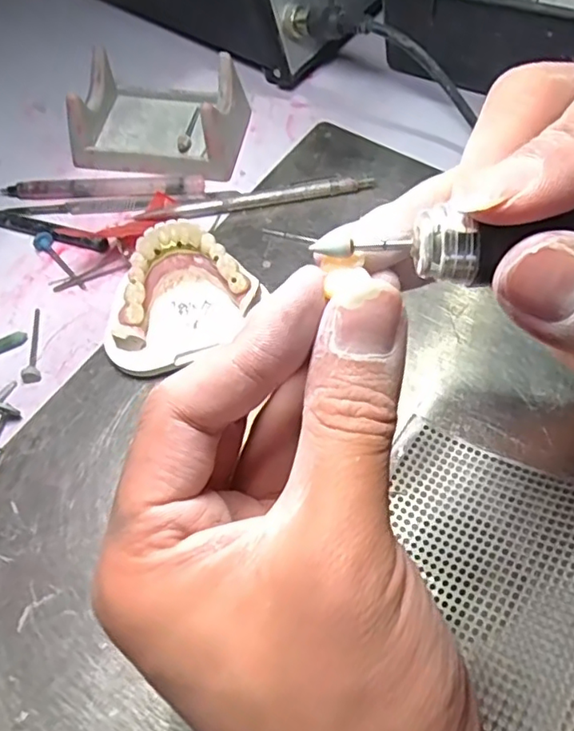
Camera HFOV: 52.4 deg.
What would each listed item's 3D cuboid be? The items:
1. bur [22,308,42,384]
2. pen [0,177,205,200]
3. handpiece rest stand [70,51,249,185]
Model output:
[{"bbox_3d":[-0.128,-0.012,0.297,0.007,0.007,0.044,-5,61,-1],"label":"bur"},{"bbox_3d":[-0.110,-0.105,0.344,0.119,0.006,0.010,-2,61,1],"label":"pen"},{"bbox_3d":[-0.075,-0.152,0.352,0.097,0.038,0.070,13,63,9],"label":"handpiece rest stand"}]

